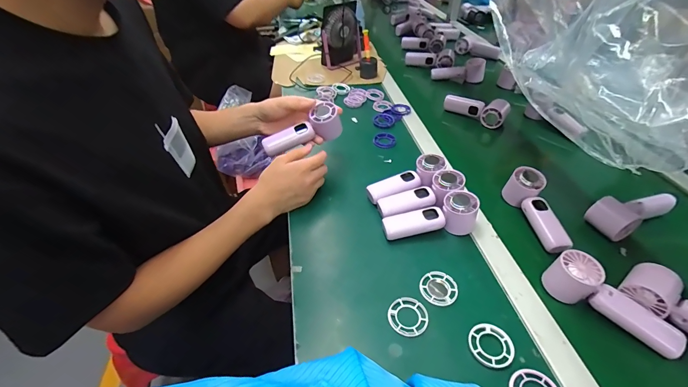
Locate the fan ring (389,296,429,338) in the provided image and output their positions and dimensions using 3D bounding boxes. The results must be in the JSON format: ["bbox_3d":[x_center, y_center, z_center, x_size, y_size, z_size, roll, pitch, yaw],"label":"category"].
[{"bbox_3d":[0.087,0.166,0.439,0.052,0.009,0.054,-1,43,1],"label":"fan ring"}]

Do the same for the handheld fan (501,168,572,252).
[{"bbox_3d":[0.330,0.030,0.557,0.047,0.055,0.154,-8,57,-6],"label":"handheld fan"}]

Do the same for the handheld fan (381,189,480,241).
[{"bbox_3d":[0.142,0.038,0.539,0.154,0.056,0.051,-7,44,-5],"label":"handheld fan"}]

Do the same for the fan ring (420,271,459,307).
[{"bbox_3d":[0.136,0.136,0.469,0.052,0.006,0.052,-1,43,1],"label":"fan ring"}]

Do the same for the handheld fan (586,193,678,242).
[{"bbox_3d":[0.483,0.027,0.549,0.153,0.047,0.066,-21,47,-19],"label":"handheld fan"}]

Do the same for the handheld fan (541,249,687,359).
[{"bbox_3d":[0.351,0.138,0.426,0.154,0.048,0.052,31,53,30],"label":"handheld fan"}]

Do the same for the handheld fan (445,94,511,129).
[{"bbox_3d":[0.331,-0.213,0.825,0.155,0.050,0.059,31,52,30],"label":"handheld fan"}]

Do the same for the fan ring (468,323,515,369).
[{"bbox_3d":[0.184,0.190,0.408,0.053,0.009,0.052,-1,43,1],"label":"fan ring"}]

